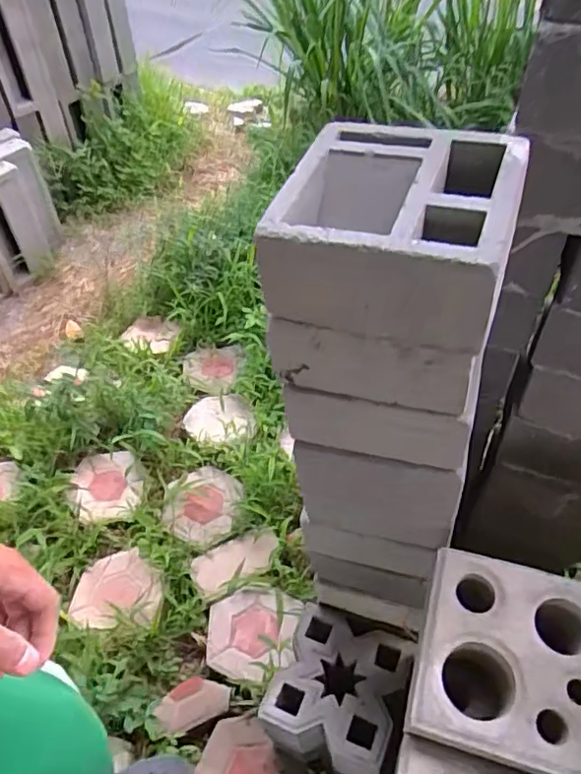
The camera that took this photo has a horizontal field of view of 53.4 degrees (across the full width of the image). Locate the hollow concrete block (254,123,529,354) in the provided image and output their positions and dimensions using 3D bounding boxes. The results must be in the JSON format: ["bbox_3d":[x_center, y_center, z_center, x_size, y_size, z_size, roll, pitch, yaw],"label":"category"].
[{"bbox_3d":[0.100,-0.148,0.540,0.200,0.098,0.197,14,50,16],"label":"hollow concrete block"}]

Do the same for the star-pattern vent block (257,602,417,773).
[{"bbox_3d":[0.077,0.493,0.940,0.201,0.088,0.214,15,51,17],"label":"star-pattern vent block"}]

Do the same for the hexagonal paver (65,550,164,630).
[{"bbox_3d":[-0.366,0.430,1.214,0.201,0.040,0.172,-9,30,9],"label":"hexagonal paver"}]

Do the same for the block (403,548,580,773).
[{"bbox_3d":[0.246,0.315,0.651,0.196,0.117,0.194,12,50,14],"label":"block"}]

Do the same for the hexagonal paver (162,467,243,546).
[{"bbox_3d":[-0.208,0.269,1.338,0.178,0.033,0.177,11,50,17],"label":"hexagonal paver"}]

